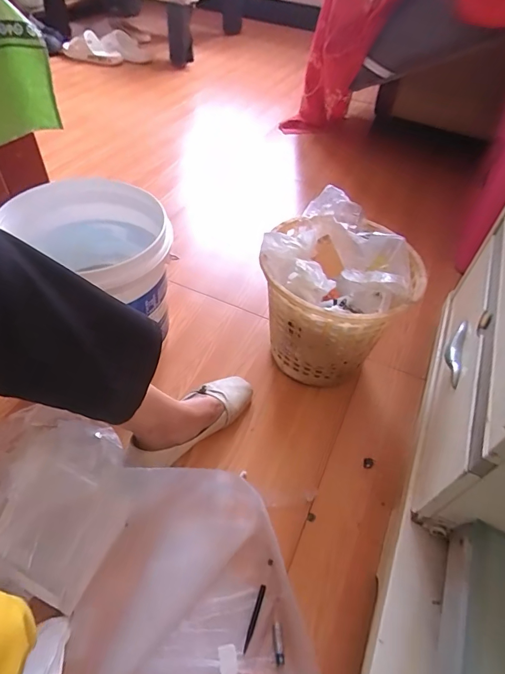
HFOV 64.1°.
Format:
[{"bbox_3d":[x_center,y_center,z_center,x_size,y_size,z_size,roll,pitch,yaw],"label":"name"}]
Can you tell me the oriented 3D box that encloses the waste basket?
[{"bbox_3d":[0.136,-0.066,0.704,0.230,0.249,0.235,33,54,22],"label":"waste basket"}]

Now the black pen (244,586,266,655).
[{"bbox_3d":[0.003,0.363,0.521,0.008,0.010,0.074,18,50,10],"label":"black pen"}]

